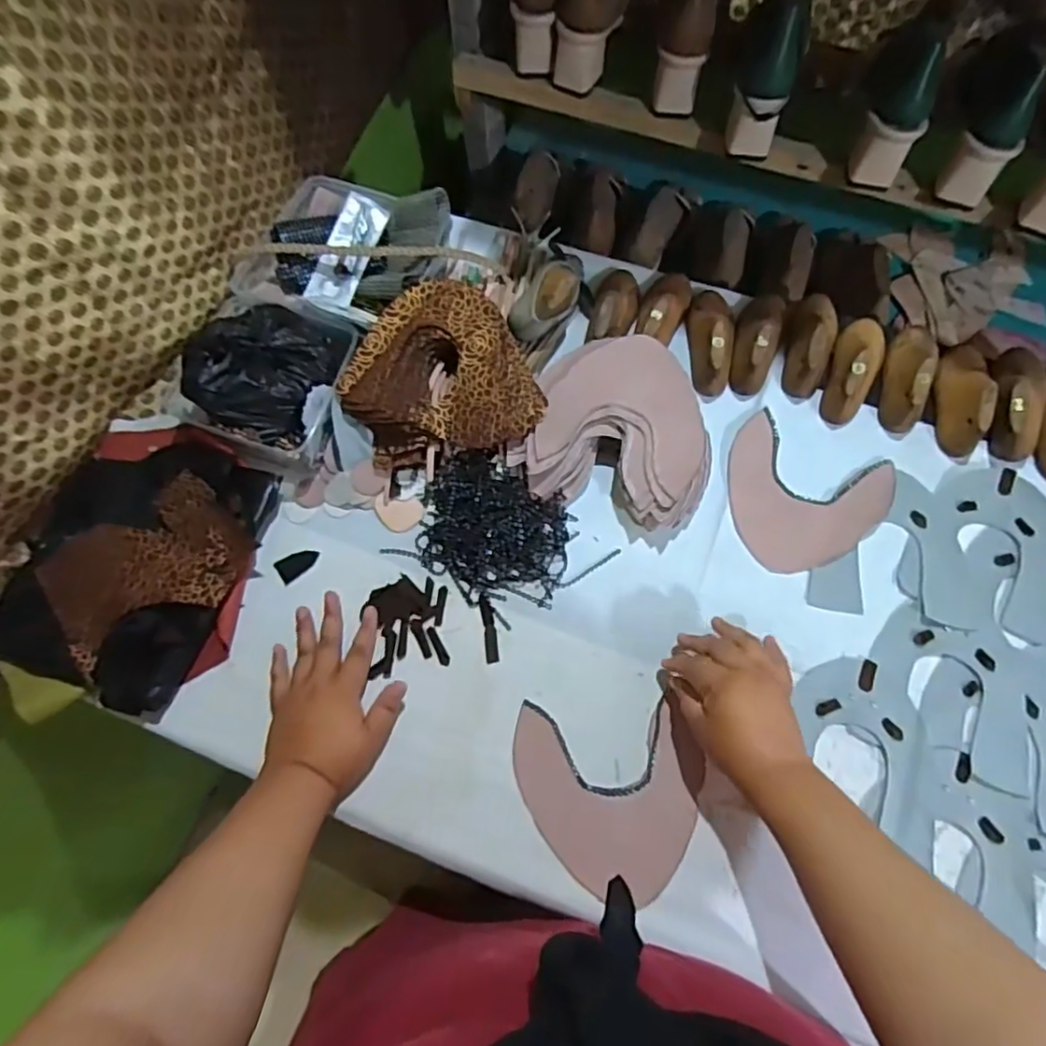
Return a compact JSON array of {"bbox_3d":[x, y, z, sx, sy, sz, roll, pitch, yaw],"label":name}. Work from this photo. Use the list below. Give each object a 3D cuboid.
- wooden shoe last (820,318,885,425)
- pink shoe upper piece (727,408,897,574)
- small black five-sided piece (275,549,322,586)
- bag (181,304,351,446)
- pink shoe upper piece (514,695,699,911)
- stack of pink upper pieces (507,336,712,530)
[{"bbox_3d":[0.363,-0.173,0.685,0.051,0.054,0.139,19,69,9],"label":"wooden shoe last"},{"bbox_3d":[0.283,-0.025,0.652,0.161,0.006,0.157,31,72,13],"label":"pink shoe upper piece"},{"bbox_3d":[-0.227,0.041,0.638,0.042,0.004,0.027,-37,71,-13],"label":"small black five-sided piece"},{"bbox_3d":[-0.264,-0.164,0.639,0.135,0.071,0.149,19,69,9],"label":"bag"},{"bbox_3d":[0.073,0.238,0.552,0.143,0.006,0.160,-9,68,-2],"label":"pink shoe upper piece"},{"bbox_3d":[0.102,-0.097,0.656,0.184,0.058,0.180,17,69,9],"label":"stack of pink upper pieces"}]

